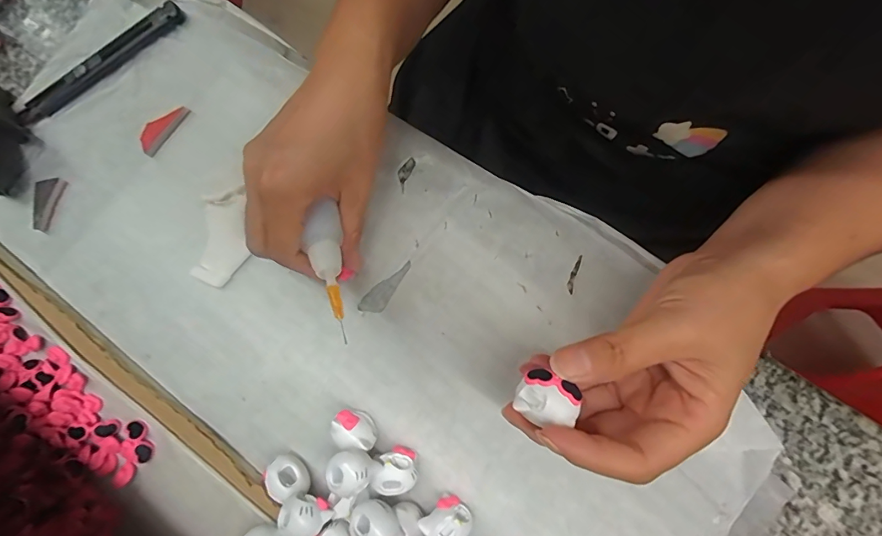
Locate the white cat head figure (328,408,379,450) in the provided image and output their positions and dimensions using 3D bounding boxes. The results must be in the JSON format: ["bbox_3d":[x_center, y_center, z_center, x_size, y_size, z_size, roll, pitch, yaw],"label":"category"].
[{"bbox_3d":[-0.046,0.087,0.235,0.024,0.016,0.018,10,81,7],"label":"white cat head figure"}]

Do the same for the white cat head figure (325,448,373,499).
[{"bbox_3d":[-0.045,0.101,0.216,0.023,0.018,0.020,-34,79,-1],"label":"white cat head figure"}]

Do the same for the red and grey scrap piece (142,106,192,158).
[{"bbox_3d":[-0.183,-0.092,0.286,0.014,0.007,0.038,36,85,10],"label":"red and grey scrap piece"}]

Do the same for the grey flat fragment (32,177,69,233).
[{"bbox_3d":[-0.260,-0.043,0.286,0.012,0.009,0.035,13,82,8],"label":"grey flat fragment"}]

